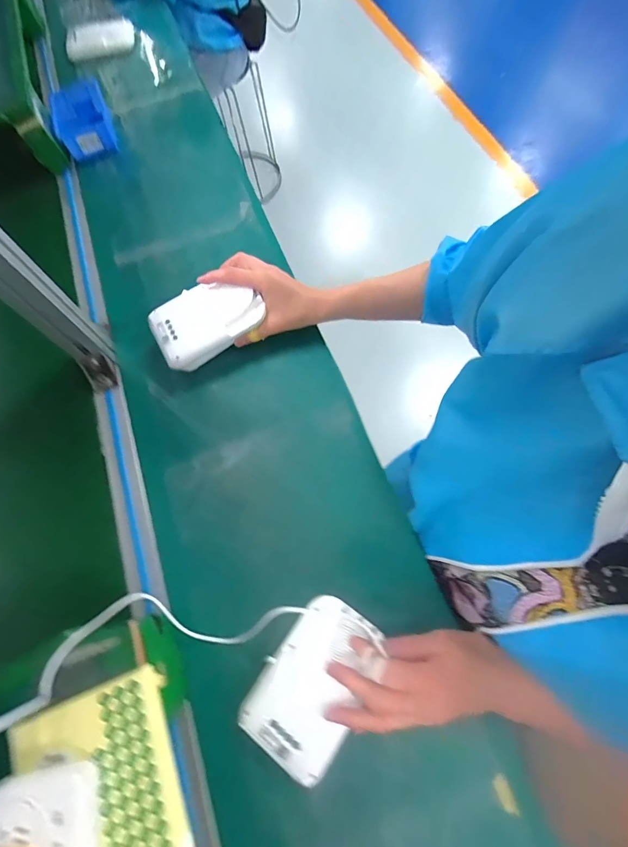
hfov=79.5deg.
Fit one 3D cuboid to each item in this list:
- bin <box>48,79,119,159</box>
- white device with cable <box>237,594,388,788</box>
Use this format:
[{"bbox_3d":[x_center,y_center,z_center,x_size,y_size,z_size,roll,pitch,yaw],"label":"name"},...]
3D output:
[{"bbox_3d":[-0.440,-0.581,0.719,0.102,0.061,0.144,-21,71,-9],"label":"bin"},{"bbox_3d":[0.001,0.262,0.386,0.096,0.026,0.153,35,72,11],"label":"white device with cable"}]

